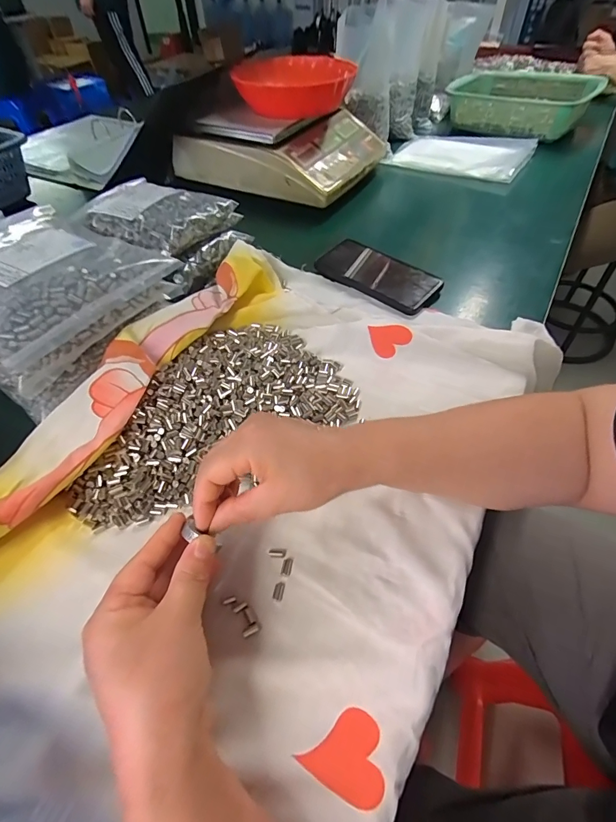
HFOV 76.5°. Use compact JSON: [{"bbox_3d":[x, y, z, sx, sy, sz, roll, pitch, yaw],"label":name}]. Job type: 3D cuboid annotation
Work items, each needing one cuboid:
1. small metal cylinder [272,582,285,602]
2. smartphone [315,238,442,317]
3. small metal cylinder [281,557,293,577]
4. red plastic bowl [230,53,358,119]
[{"bbox_3d":[-0.021,0.128,0.278,0.007,0.004,0.012,10,54,8],"label":"small metal cylinder"},{"bbox_3d":[0.091,-0.183,0.518,0.162,0.009,0.082,37,62,25],"label":"smartphone"},{"bbox_3d":[-0.016,0.115,0.289,0.007,0.004,0.013,6,53,6],"label":"small metal cylinder"},{"bbox_3d":[-0.021,-0.559,0.676,0.188,0.055,0.168,20,56,16],"label":"red plastic bowl"}]

